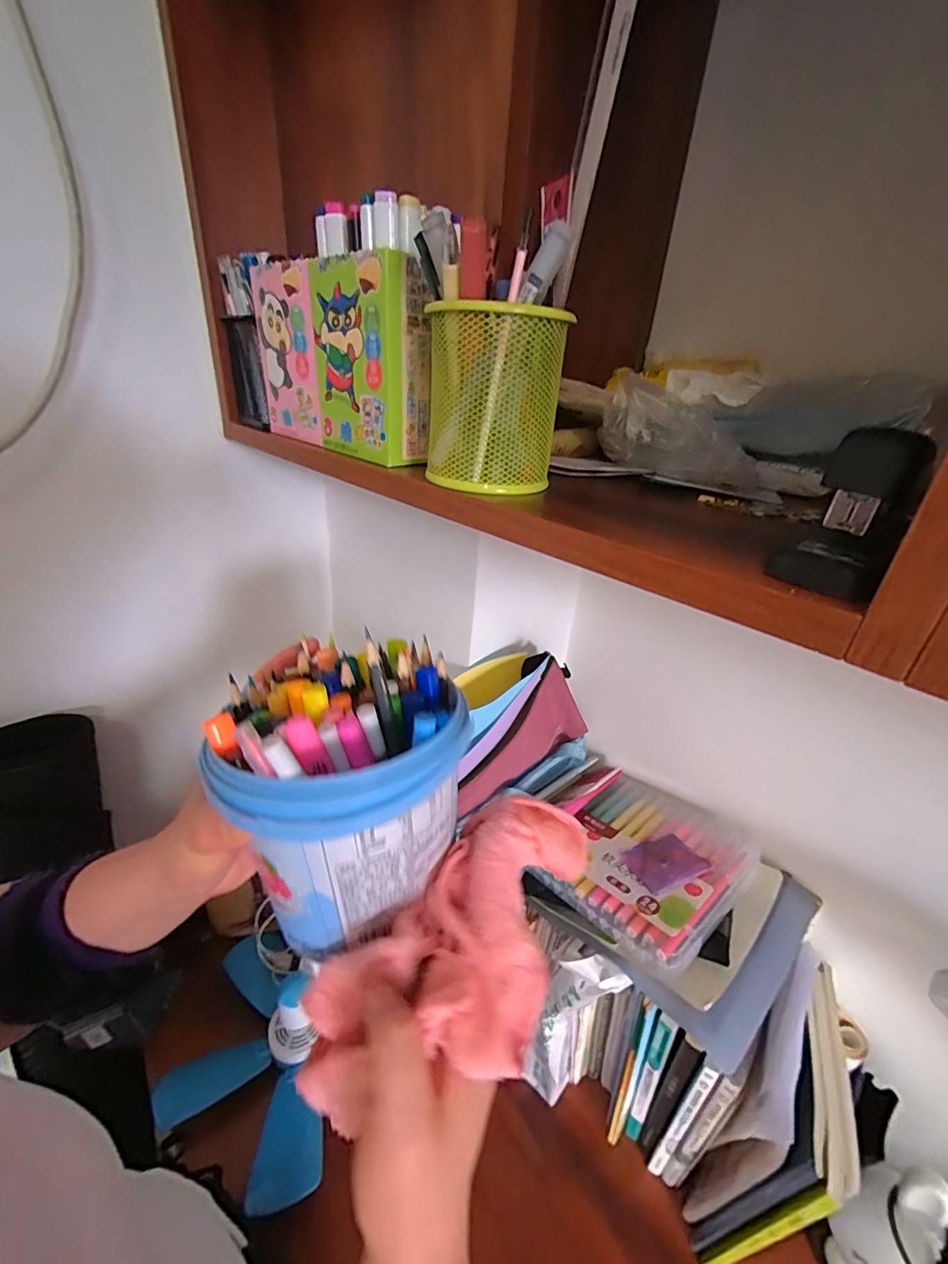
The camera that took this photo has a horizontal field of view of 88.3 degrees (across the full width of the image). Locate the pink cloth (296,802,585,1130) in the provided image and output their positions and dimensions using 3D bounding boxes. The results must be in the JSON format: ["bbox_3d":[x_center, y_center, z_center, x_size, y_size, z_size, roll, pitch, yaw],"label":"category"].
[{"bbox_3d":[-0.002,0.157,0.238,0.151,0.071,0.086,-19,36,-38],"label":"pink cloth"}]

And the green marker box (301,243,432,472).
[{"bbox_3d":[-0.075,-0.194,0.359,0.048,0.119,0.101,-18,36,-37],"label":"green marker box"}]

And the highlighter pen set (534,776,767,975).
[{"bbox_3d":[0.184,0.237,0.528,0.191,0.047,0.180,-19,36,-38],"label":"highlighter pen set"}]

